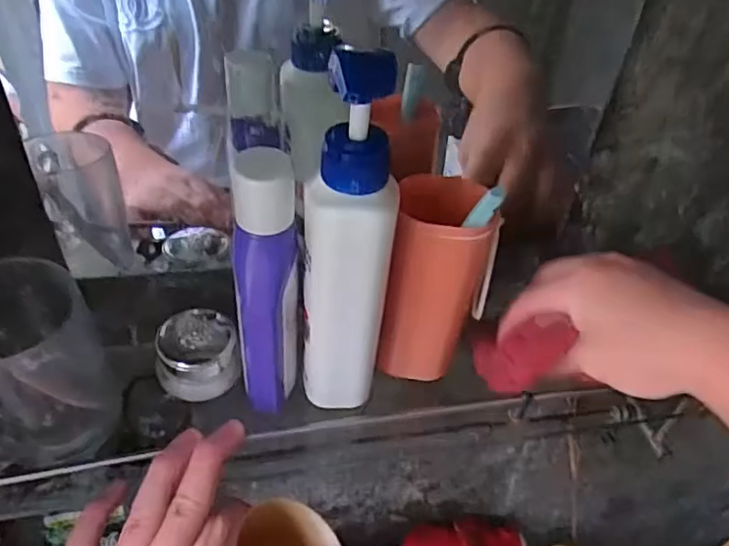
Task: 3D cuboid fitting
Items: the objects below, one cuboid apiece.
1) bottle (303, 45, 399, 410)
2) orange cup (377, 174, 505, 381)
[{"bbox_3d":[-0.009,-0.006,0.342,0.047,0.247,0.036,6,43,2],"label":"bottle"},{"bbox_3d":[0.048,0.009,0.410,0.063,0.152,0.053,6,43,2],"label":"orange cup"}]

